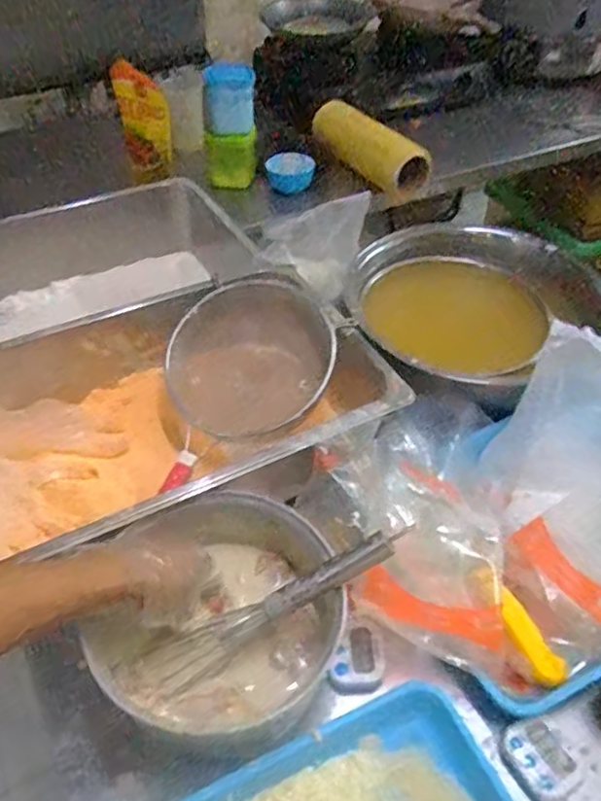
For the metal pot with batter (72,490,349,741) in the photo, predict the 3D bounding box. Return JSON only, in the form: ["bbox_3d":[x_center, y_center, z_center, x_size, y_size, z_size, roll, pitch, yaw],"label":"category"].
[{"bbox_3d":[-0.076,0.206,0.618,0.191,0.110,0.224,25,51,21],"label":"metal pot with batter"}]

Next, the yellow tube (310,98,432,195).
[{"bbox_3d":[0.135,-0.532,1.286,0.287,0.108,0.099,37,55,10],"label":"yellow tube"}]

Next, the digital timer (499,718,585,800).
[{"bbox_3d":[0.229,0.339,0.592,0.069,0.021,0.067,-24,52,-22],"label":"digital timer"}]

